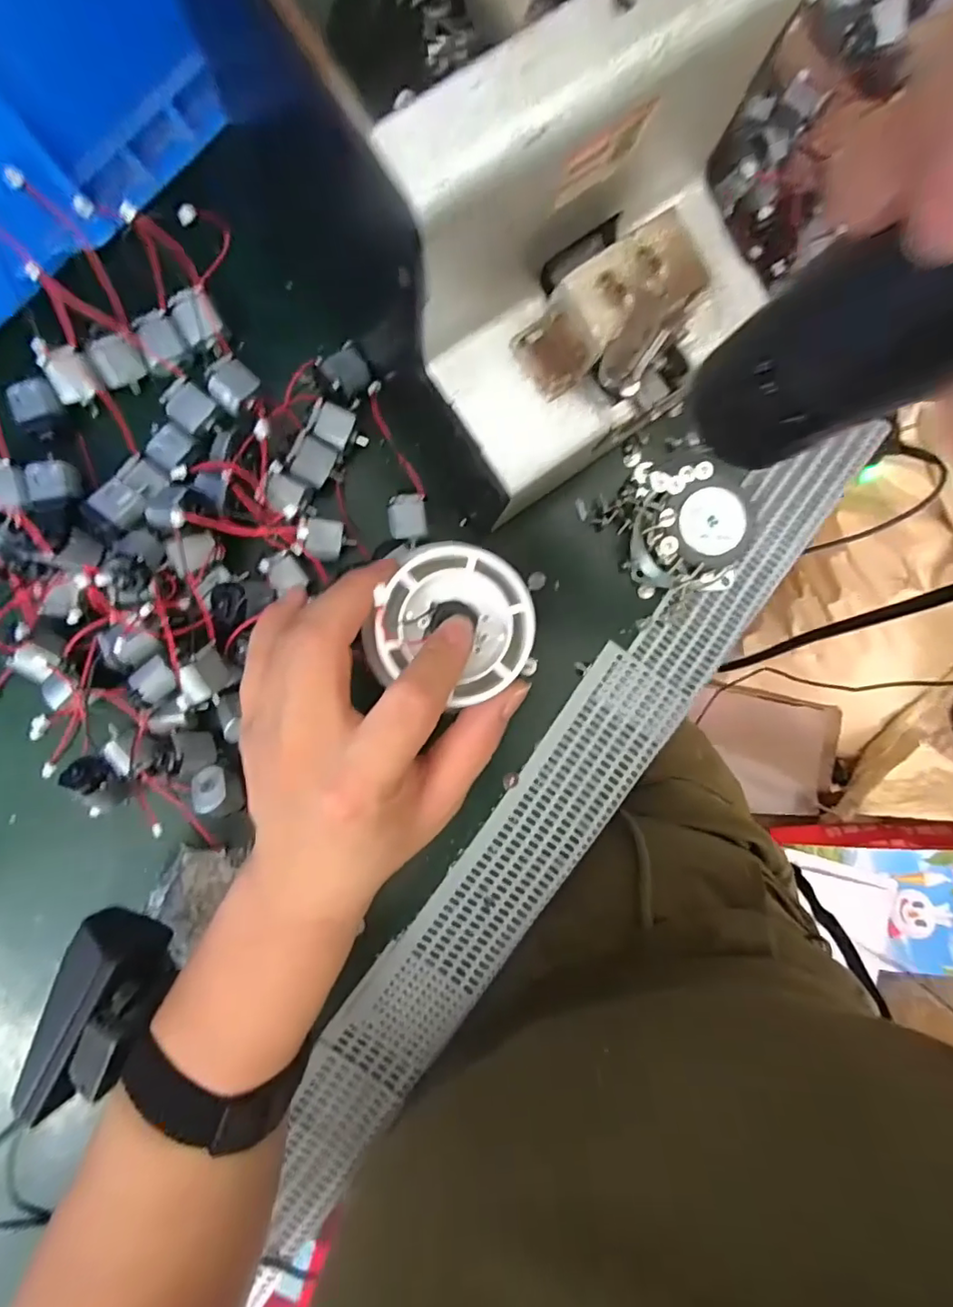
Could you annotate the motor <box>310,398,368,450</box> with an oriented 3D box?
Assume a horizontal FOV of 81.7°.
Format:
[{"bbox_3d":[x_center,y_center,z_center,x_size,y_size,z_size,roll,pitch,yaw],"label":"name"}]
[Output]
[{"bbox_3d":[-0.063,-0.103,0.255,0.023,0.012,0.018,22,89,-3],"label":"motor"}]

